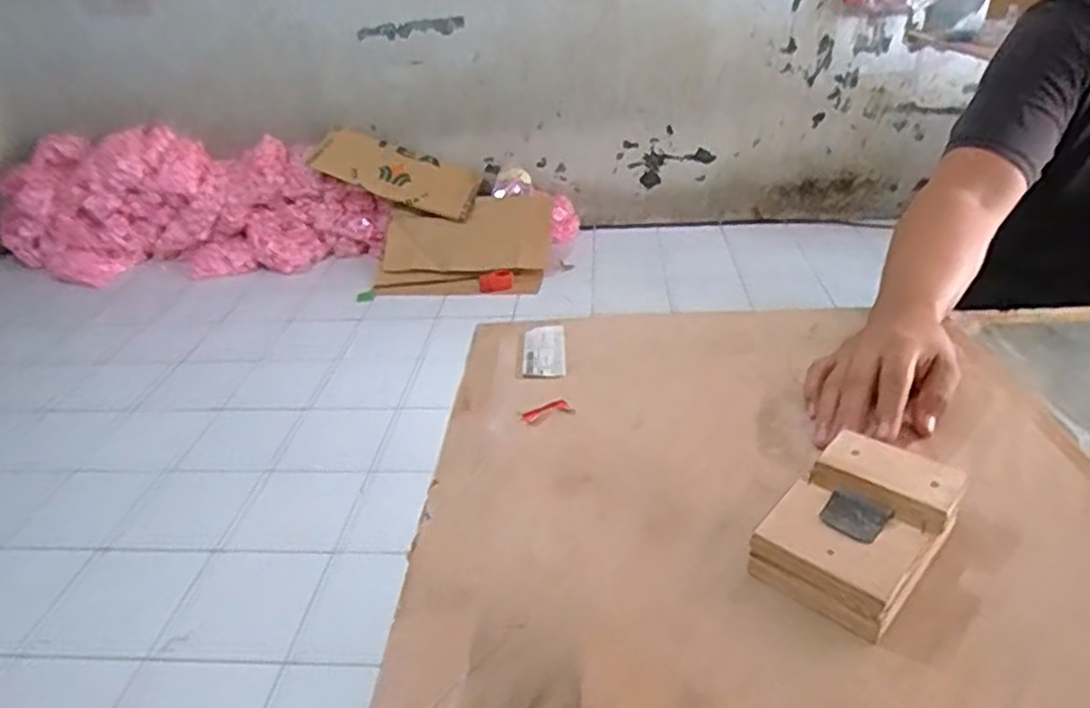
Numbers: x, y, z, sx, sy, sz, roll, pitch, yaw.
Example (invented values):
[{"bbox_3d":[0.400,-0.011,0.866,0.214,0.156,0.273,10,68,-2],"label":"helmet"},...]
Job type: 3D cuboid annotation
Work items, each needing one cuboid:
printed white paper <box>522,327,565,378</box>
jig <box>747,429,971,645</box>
[{"bbox_3d":[-0.001,-0.003,0.669,0.039,0.004,0.093,-3,31,1],"label":"printed white paper"},{"bbox_3d":[0.186,0.102,0.416,0.128,0.032,0.076,-29,39,-36],"label":"jig"}]

